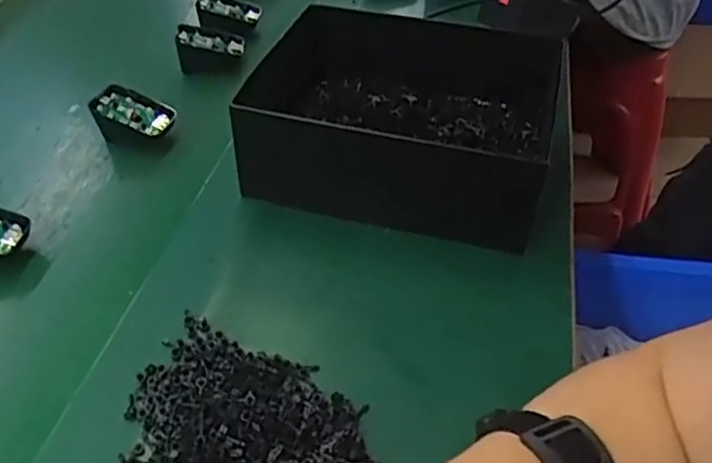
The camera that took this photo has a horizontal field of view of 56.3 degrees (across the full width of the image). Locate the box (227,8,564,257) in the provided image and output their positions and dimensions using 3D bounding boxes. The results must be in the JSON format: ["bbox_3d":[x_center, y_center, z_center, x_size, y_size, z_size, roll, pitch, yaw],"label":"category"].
[{"bbox_3d":[0.043,-0.094,0.558,0.238,0.093,0.183,12,43,14],"label":"box"}]

